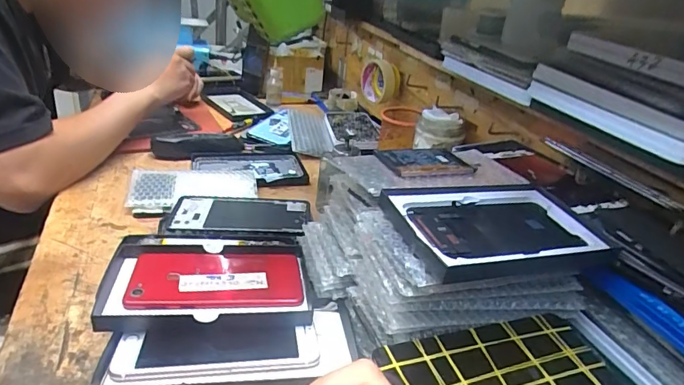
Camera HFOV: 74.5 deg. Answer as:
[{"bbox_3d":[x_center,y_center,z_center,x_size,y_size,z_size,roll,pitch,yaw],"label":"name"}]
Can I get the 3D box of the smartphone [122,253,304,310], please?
[{"bbox_3d":[-0.116,0.083,0.426,0.154,0.006,0.075,3,33,-12],"label":"smartphone"}]

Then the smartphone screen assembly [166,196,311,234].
[{"bbox_3d":[-0.125,0.027,0.552,0.165,0.008,0.073,4,28,-6],"label":"smartphone screen assembly"}]

